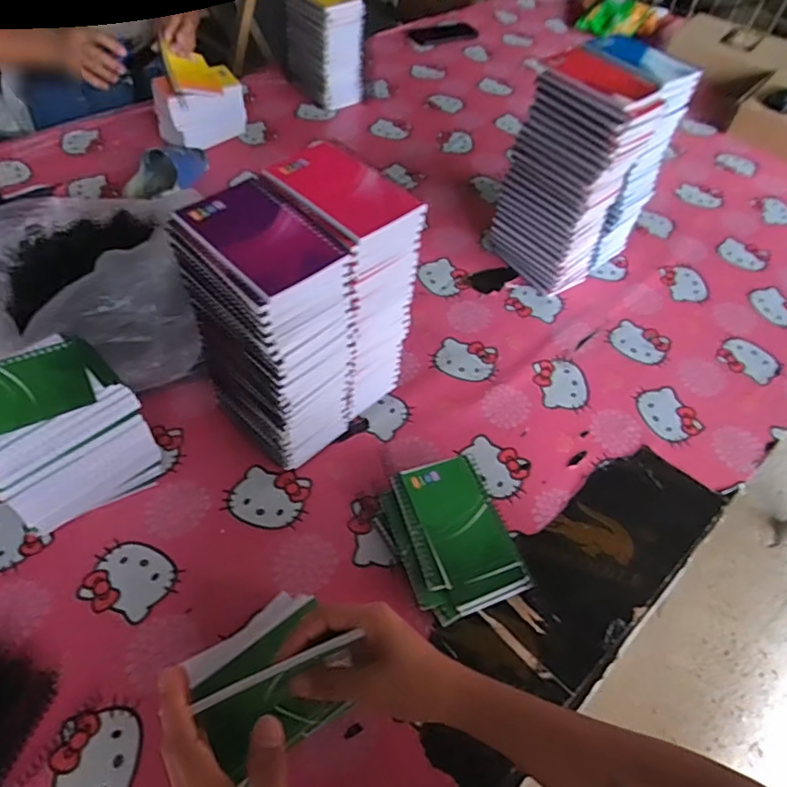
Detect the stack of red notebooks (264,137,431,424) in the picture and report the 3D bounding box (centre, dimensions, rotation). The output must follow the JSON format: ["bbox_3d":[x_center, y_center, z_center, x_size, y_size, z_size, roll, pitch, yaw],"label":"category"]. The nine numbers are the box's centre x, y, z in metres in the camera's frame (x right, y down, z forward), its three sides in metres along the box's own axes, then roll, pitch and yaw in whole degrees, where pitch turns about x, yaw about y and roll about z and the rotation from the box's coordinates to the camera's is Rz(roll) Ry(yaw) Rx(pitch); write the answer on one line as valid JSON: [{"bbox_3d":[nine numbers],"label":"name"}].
[{"bbox_3d":[-0.054,-0.096,0.614,0.130,0.290,0.101,39,59,24],"label":"stack of red notebooks"}]

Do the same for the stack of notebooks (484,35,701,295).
[{"bbox_3d":[0.266,-0.309,0.797,0.170,0.291,0.149,-36,62,-27],"label":"stack of notebooks"}]

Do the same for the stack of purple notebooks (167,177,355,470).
[{"bbox_3d":[-0.118,-0.045,0.577,0.131,0.292,0.104,39,59,22],"label":"stack of purple notebooks"}]

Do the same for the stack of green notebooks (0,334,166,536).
[{"bbox_3d":[-0.328,0.049,0.549,0.153,0.179,0.090,-32,61,-25],"label":"stack of green notebooks"}]

